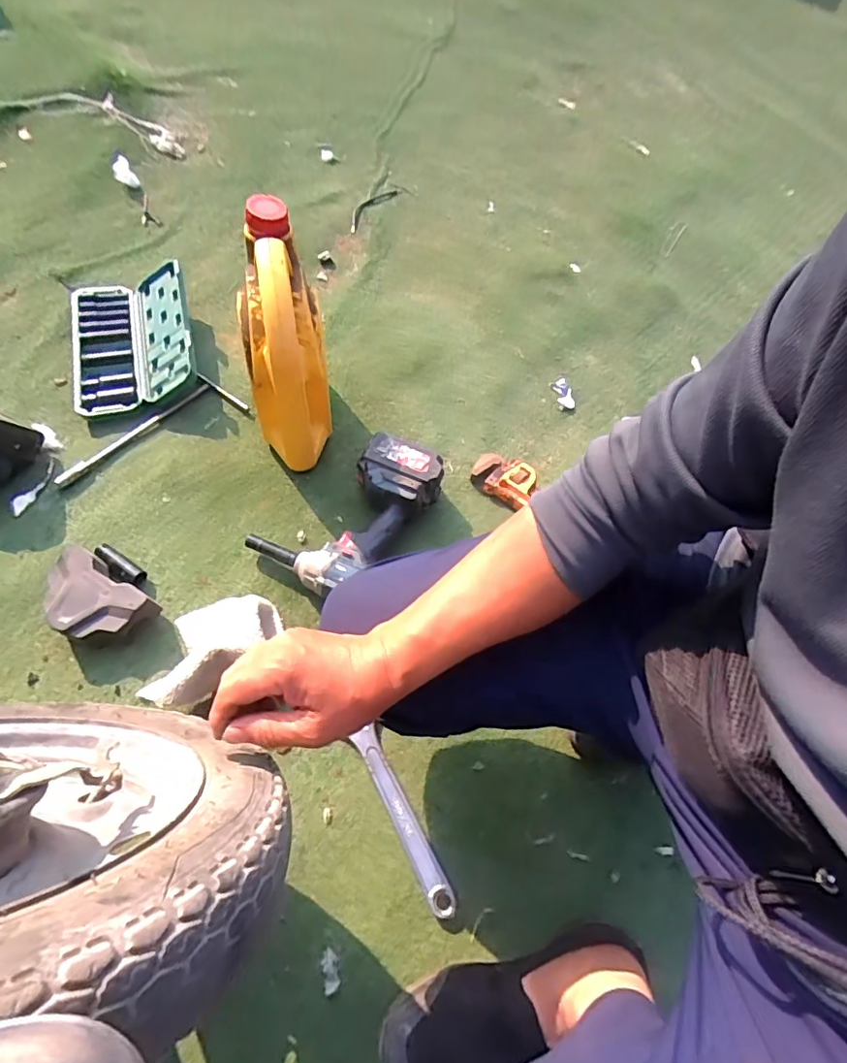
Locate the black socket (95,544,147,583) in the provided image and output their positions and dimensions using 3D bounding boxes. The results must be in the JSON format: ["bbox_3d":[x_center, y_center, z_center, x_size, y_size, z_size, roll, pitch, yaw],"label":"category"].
[{"bbox_3d":[-0.412,0.045,0.742,0.077,0.027,0.019,31,63,10],"label":"black socket"}]

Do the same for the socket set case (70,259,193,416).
[{"bbox_3d":[-0.503,-0.342,0.934,0.204,0.064,0.311,-13,65,-13],"label":"socket set case"}]

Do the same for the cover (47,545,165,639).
[{"bbox_3d":[-0.425,0.090,0.700,0.152,0.057,0.097,33,64,11],"label":"cover"}]

